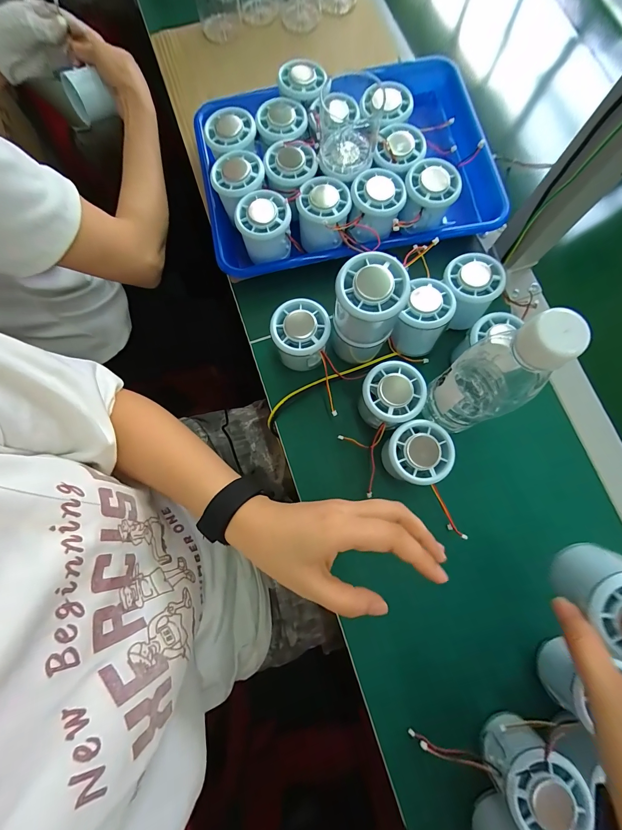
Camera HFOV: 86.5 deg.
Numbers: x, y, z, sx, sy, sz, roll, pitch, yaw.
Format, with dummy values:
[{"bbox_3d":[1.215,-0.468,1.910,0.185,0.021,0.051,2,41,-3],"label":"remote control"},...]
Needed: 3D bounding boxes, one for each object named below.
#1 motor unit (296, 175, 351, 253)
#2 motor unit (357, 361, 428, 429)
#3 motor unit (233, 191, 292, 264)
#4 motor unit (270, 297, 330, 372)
[{"bbox_3d":[0.013,-0.217,0.360,0.055,0.049,0.058,3,78,0],"label":"motor unit"},{"bbox_3d":[0.077,-0.017,0.325,0.057,0.055,0.053,0,78,-1],"label":"motor unit"},{"bbox_3d":[-0.050,-0.199,0.355,0.056,0.047,0.054,-17,79,-5],"label":"motor unit"},{"bbox_3d":[-0.010,-0.078,0.335,0.053,0.052,0.056,7,78,1],"label":"motor unit"}]

